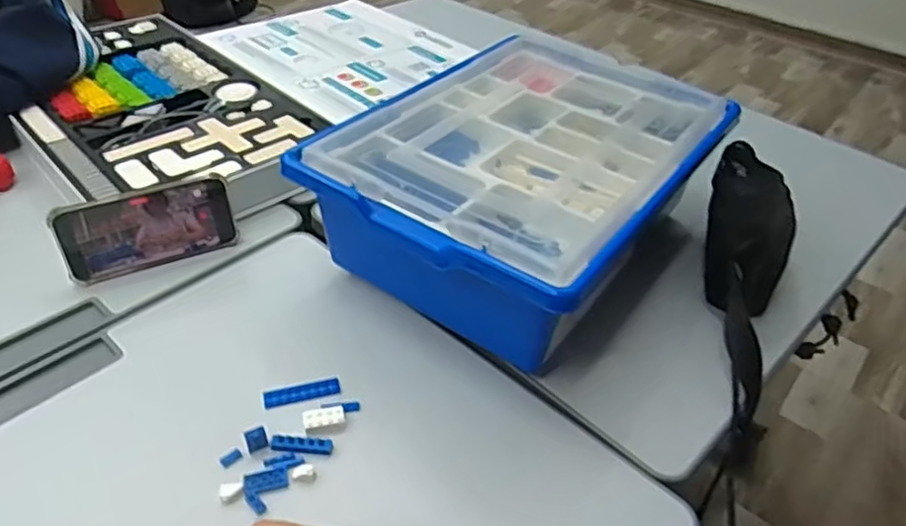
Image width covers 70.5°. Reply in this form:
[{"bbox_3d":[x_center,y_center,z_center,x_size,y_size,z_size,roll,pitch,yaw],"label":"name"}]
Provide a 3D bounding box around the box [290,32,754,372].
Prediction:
[{"bbox_3d":[0.071,-0.079,0.665,0.290,0.133,0.403,27,45,25],"label":"box"}]

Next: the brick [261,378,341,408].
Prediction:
[{"bbox_3d":[-0.129,0.110,0.549,0.063,0.005,0.016,-10,42,-16],"label":"brick"}]

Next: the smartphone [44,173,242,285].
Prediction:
[{"bbox_3d":[-0.305,-0.035,0.647,0.161,0.080,0.011,-18,28,-23],"label":"smartphone"}]

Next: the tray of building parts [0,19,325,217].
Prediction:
[{"bbox_3d":[-0.404,-0.203,0.852,0.289,0.049,0.532,-30,51,-34],"label":"tray of building parts"}]

